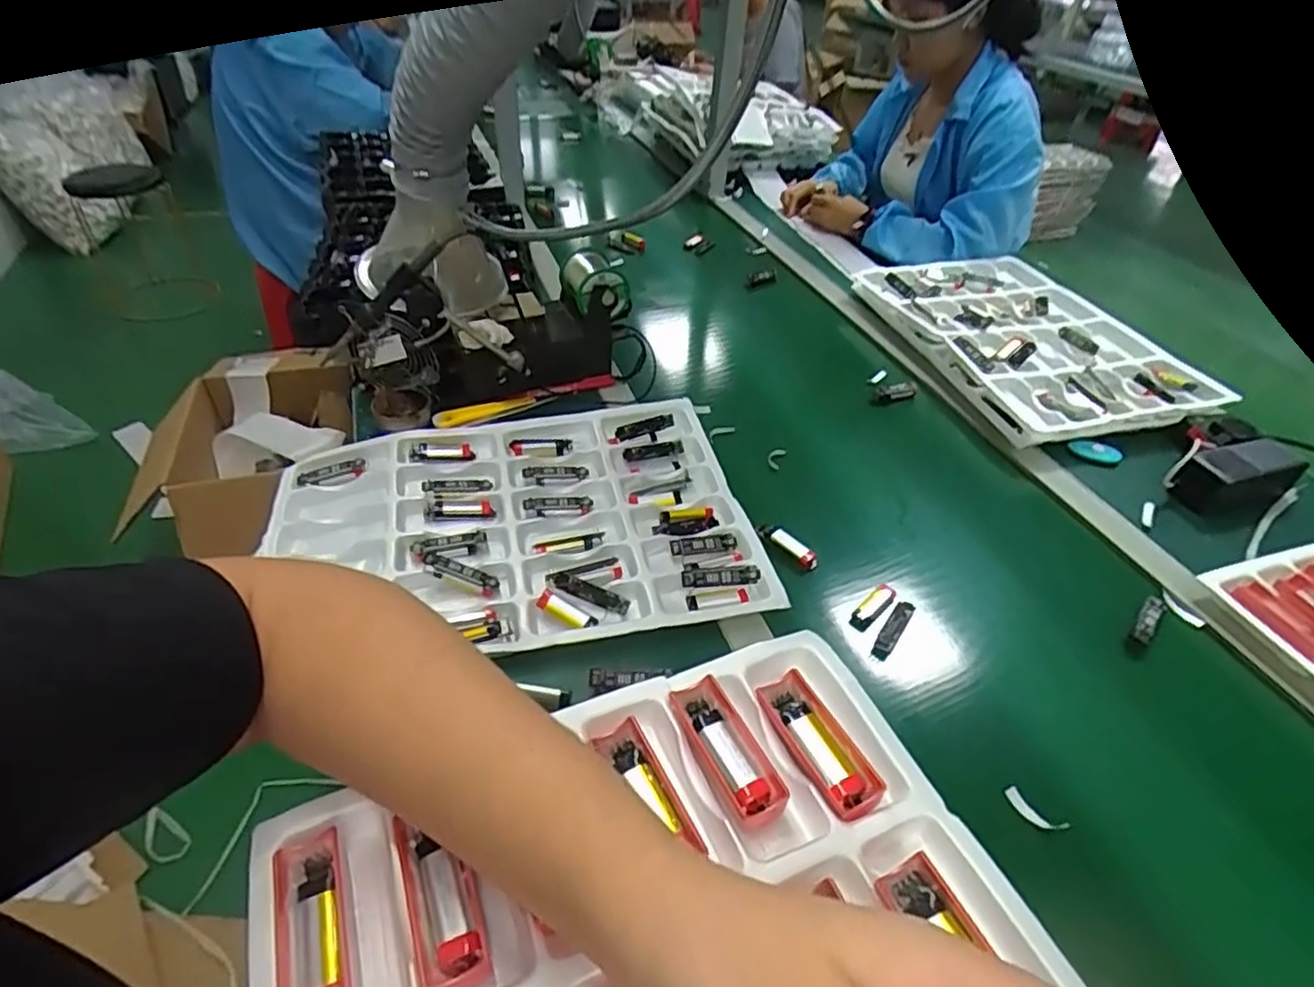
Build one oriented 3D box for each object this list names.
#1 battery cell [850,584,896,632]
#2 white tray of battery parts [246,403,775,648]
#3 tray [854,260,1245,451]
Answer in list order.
[{"bbox_3d":[0.203,0.106,0.638,0.061,0.019,0.015,-31,52,-32],"label":"battery cell"},{"bbox_3d":[-0.141,0.026,0.668,0.452,0.030,0.315,-6,42,-11],"label":"white tray of battery parts"},{"bbox_3d":[0.541,-0.230,1.017,0.328,0.045,0.464,-9,43,-13],"label":"tray"}]

